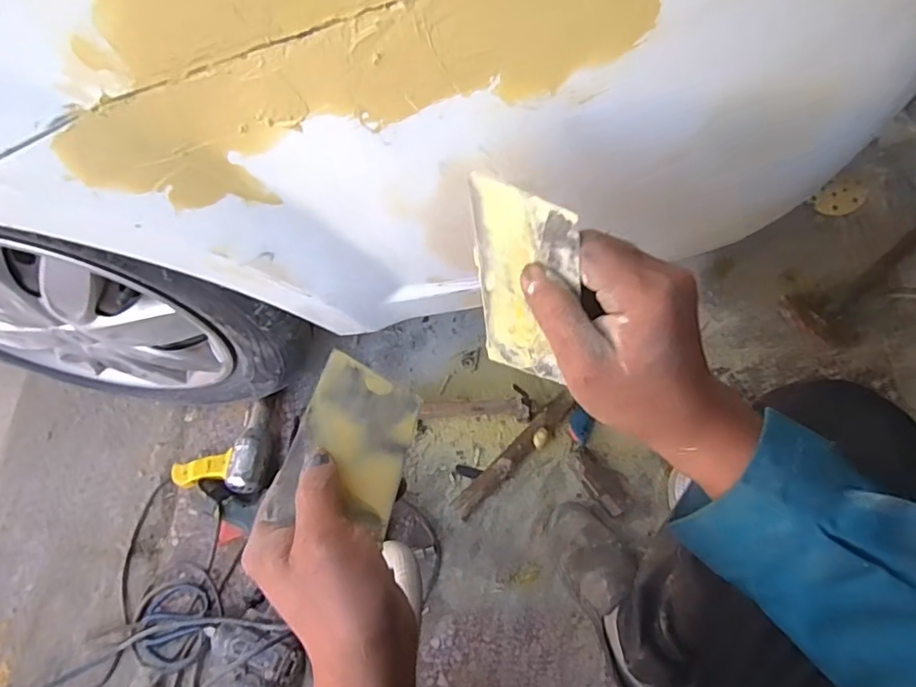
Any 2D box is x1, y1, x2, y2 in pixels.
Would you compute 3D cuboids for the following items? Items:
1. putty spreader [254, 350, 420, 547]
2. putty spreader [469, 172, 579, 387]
[{"bbox_3d":[-0.070,0.066,0.381,0.075,0.009,0.123,20,50,-6],"label":"putty spreader"},{"bbox_3d":[0.041,-0.035,0.350,0.074,0.129,0.004,19,42,37],"label":"putty spreader"}]

